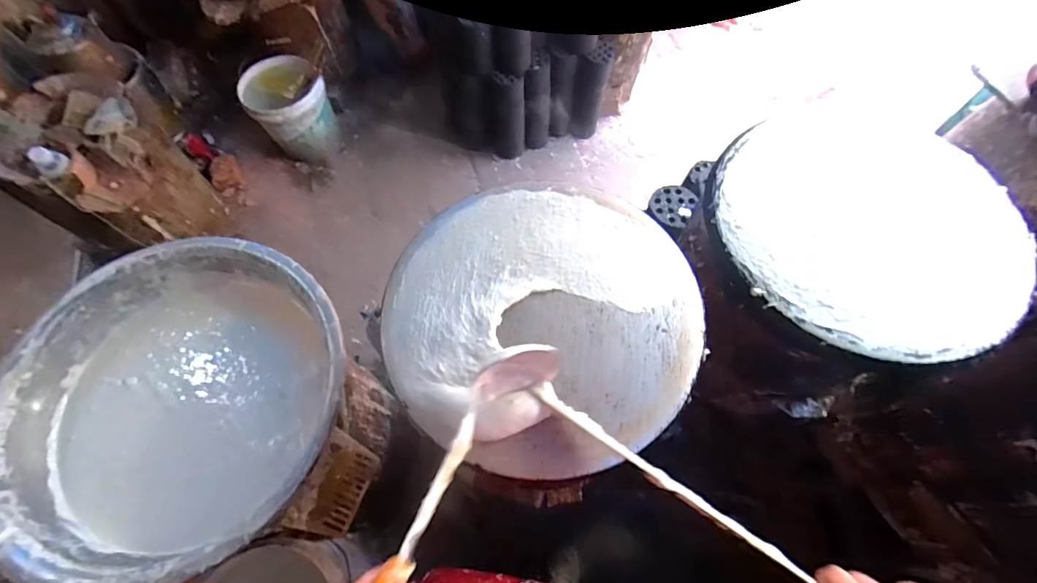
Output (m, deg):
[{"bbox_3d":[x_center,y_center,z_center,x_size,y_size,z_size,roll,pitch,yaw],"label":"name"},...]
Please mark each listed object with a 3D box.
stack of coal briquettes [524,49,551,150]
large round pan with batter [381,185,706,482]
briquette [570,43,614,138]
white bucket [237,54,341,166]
[{"bbox_3d":[0.065,-0.613,1.559,0.086,0.367,0.070,3,66,2],"label":"stack of coal briquettes"},{"bbox_3d":[0.027,0.020,0.553,0.363,0.038,0.350,0,66,0],"label":"large round pan with batter"},{"bbox_3d":[0.239,-0.660,1.582,0.113,0.366,0.083,7,66,4],"label":"briquette"},{"bbox_3d":[-0.789,-0.627,1.654,0.257,0.269,0.287,-34,70,-14],"label":"white bucket"}]

